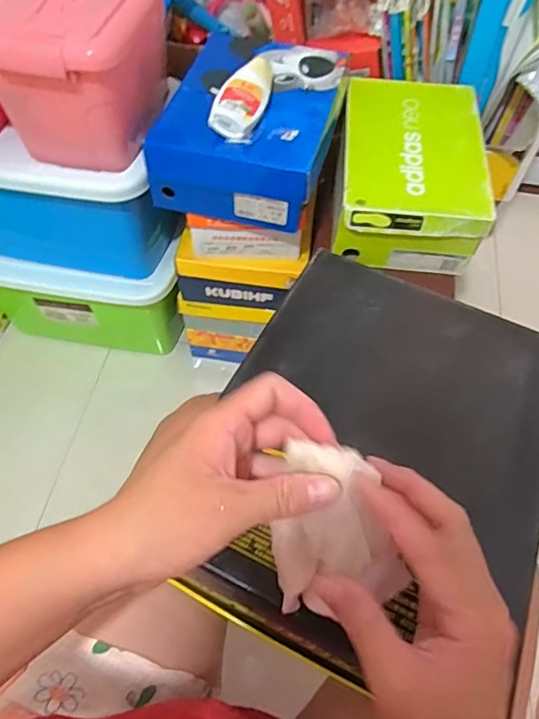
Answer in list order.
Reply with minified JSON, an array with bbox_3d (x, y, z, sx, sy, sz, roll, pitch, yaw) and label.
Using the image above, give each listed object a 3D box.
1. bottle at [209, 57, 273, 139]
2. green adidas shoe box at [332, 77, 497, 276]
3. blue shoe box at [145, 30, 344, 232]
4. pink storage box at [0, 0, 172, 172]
[{"bbox_3d":[-0.030,-0.336,0.649,0.056,0.037,0.151,11,59,6],"label":"bottle"},{"bbox_3d":[0.200,-0.273,0.755,0.190,0.107,0.291,5,58,2],"label":"green adidas shoe box"},{"bbox_3d":[-0.023,-0.313,0.707,0.207,0.105,0.248,13,59,7],"label":"blue shoe box"},{"bbox_3d":[-0.234,-0.377,0.655,0.174,0.170,0.242,6,58,3],"label":"pink storage box"}]

